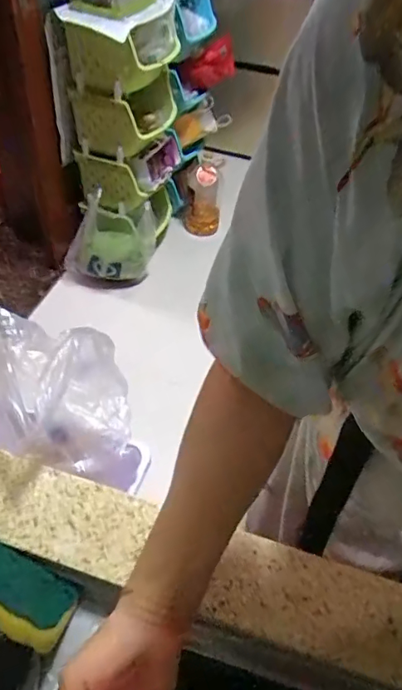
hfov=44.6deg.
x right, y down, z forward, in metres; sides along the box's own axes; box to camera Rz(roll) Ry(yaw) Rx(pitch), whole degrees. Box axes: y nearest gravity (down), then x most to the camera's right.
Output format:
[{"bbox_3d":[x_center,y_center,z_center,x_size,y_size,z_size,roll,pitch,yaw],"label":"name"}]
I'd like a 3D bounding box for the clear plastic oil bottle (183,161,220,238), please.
[{"bbox_3d":[0.012,-0.557,1.870,0.125,0.287,0.139,9,46,3],"label":"clear plastic oil bottle"}]

